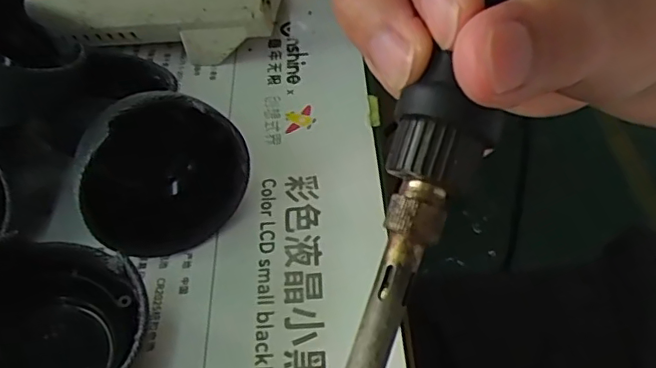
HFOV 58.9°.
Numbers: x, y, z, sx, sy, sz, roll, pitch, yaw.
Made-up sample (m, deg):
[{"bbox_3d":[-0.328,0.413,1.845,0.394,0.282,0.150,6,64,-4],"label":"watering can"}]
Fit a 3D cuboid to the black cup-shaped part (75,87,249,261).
[{"bbox_3d":[-0.063,-0.007,0.215,0.057,0.061,0.038,-22,52,-20],"label":"black cup-shaped part"}]

